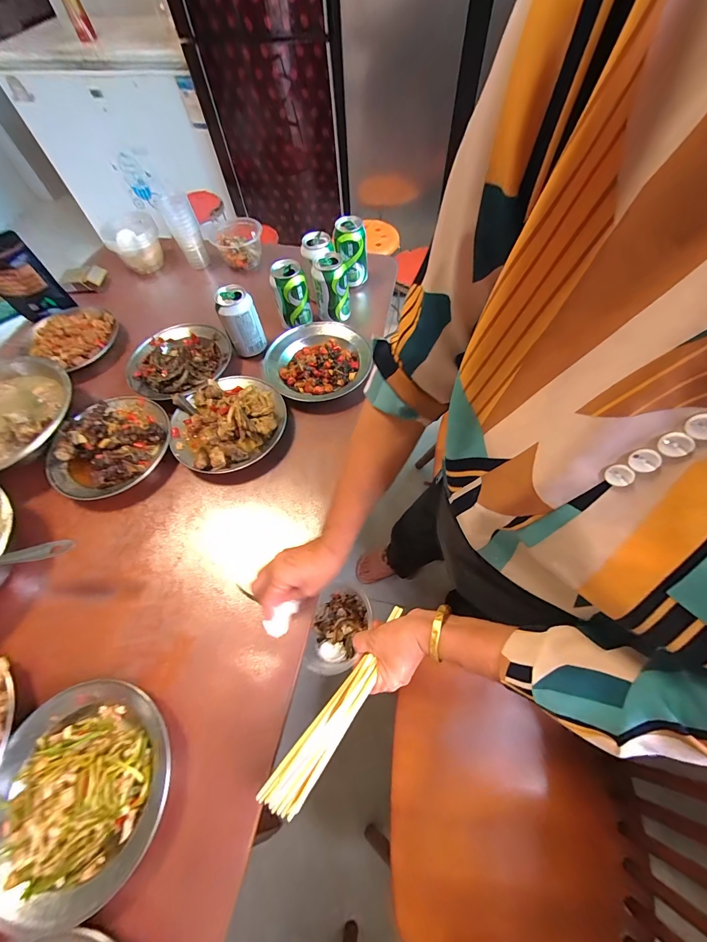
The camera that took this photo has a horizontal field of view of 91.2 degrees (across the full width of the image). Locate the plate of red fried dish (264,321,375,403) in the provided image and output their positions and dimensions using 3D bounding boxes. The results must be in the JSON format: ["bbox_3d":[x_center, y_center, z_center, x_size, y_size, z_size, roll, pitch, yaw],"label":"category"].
[{"bbox_3d":[-0.064,-0.198,0.634,0.184,0.034,0.178,-2,61,3],"label":"plate of red fried dish"}]

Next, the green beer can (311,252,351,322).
[{"bbox_3d":[-0.044,-0.349,0.657,0.059,0.095,0.065,-13,61,-3],"label":"green beer can"}]

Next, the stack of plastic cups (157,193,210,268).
[{"bbox_3d":[-0.378,-0.538,0.782,0.062,0.134,0.056,-23,62,-8],"label":"stack of plastic cups"}]

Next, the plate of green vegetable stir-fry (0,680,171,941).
[{"bbox_3d":[-0.292,0.334,0.361,0.176,0.025,0.185,-2,61,3],"label":"plate of green vegetable stir-fry"}]

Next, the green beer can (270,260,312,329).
[{"bbox_3d":[-0.116,-0.327,0.650,0.060,0.101,0.060,-2,61,3],"label":"green beer can"}]

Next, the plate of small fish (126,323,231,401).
[{"bbox_3d":[-0.325,-0.207,0.647,0.179,0.050,0.175,-2,61,3],"label":"plate of small fish"}]

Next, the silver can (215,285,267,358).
[{"bbox_3d":[-0.204,-0.271,0.635,0.066,0.109,0.056,-23,62,-8],"label":"silver can"}]

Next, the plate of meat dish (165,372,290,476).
[{"bbox_3d":[-0.208,-0.084,0.569,0.185,0.051,0.177,-2,61,3],"label":"plate of meat dish"}]

